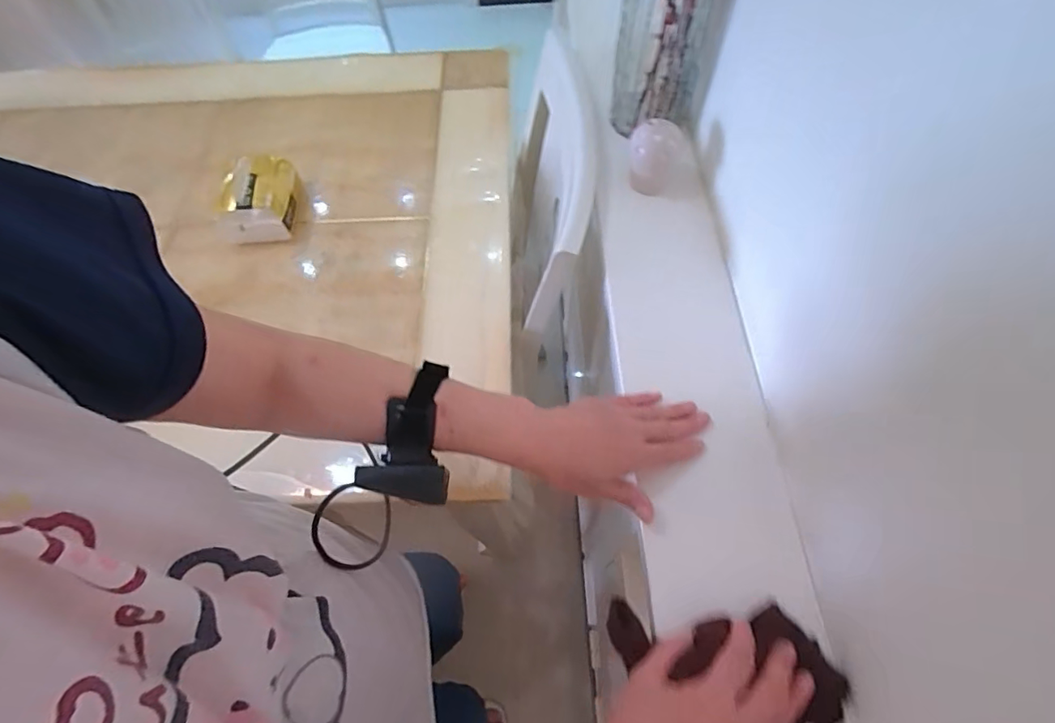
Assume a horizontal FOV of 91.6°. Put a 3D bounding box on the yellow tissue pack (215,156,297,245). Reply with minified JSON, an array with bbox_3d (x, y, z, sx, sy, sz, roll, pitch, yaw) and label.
[{"bbox_3d":[-0.407,-0.248,0.781,0.101,0.077,0.125,1,63,3],"label":"yellow tissue pack"}]

